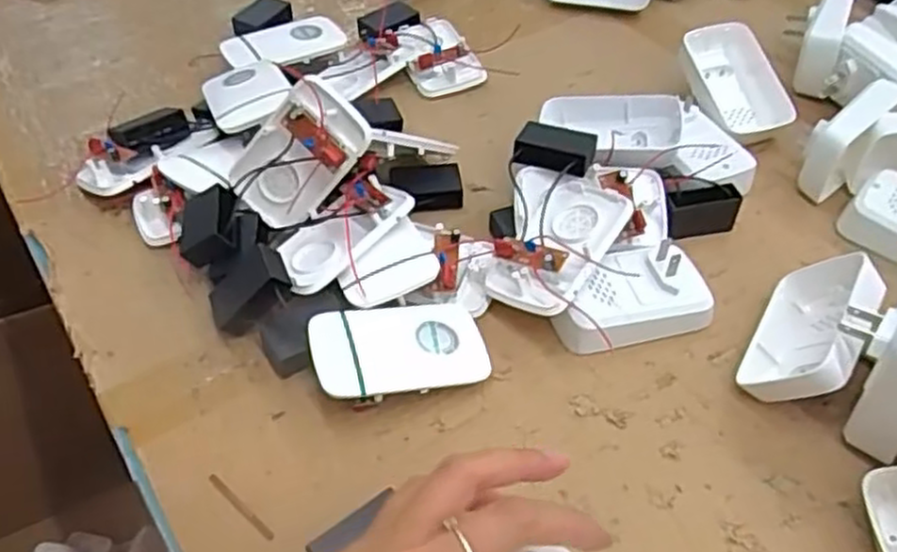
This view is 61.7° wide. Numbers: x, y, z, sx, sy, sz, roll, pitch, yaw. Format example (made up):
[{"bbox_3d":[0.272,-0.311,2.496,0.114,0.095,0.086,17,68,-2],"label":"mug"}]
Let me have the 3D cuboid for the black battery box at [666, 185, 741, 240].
[{"bbox_3d":[0.166,-0.042,0.497,0.050,0.029,0.015,-9,49,-8],"label":"black battery box"}]

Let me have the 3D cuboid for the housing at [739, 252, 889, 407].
[{"bbox_3d":[0.205,0.031,0.415,0.031,0.062,0.101,45,56,-7],"label":"housing"}]

